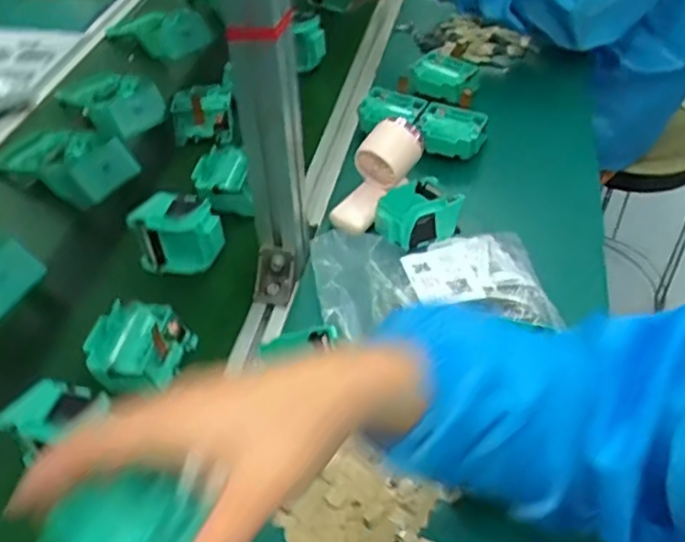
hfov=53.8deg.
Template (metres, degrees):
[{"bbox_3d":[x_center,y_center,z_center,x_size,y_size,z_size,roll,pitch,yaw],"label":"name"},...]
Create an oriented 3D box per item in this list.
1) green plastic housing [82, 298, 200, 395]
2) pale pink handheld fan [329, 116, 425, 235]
[{"bbox_3d":[-0.181,0.066,0.591,0.073,0.041,0.078,17,49,15],"label":"green plastic housing"},{"bbox_3d":[0.034,-0.099,0.703,0.059,0.051,0.126,35,98,27],"label":"pale pink handheld fan"}]

